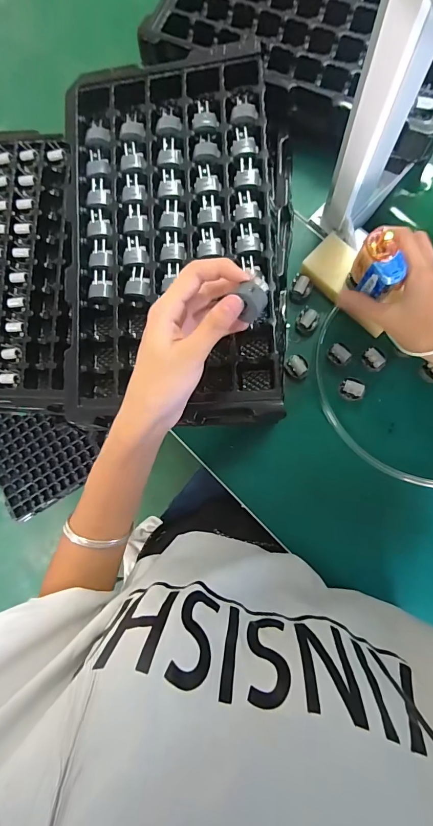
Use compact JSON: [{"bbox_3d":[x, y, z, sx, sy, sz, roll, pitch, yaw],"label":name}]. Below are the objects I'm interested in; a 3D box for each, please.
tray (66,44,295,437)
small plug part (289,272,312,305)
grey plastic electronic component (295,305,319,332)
[{"bbox_3d":[-0.040,-0.175,0.363,0.214,0.031,0.357,0,84,7],"label":"tray"},{"bbox_3d":[0.098,-0.144,0.440,0.024,0.023,0.025,-1,84,7],"label":"small plug part"},{"bbox_3d":[0.104,-0.106,0.431,0.023,0.014,0.024,-44,81,1],"label":"grey plastic electronic component"}]

